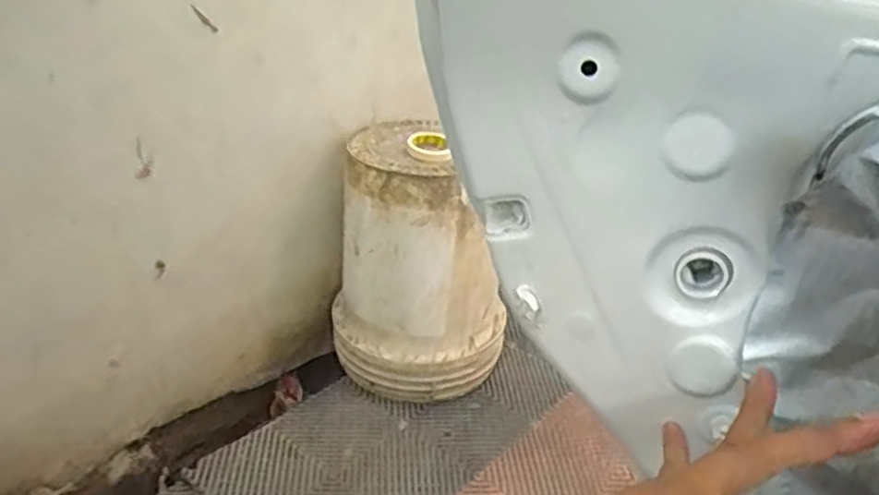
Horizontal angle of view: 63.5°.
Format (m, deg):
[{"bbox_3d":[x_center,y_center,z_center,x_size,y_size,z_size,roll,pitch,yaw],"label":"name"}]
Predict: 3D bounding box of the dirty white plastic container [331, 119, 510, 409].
[{"bbox_3d":[-0.042,0.021,1.592,0.382,0.519,0.323,1,27,-3],"label":"dirty white plastic container"}]

